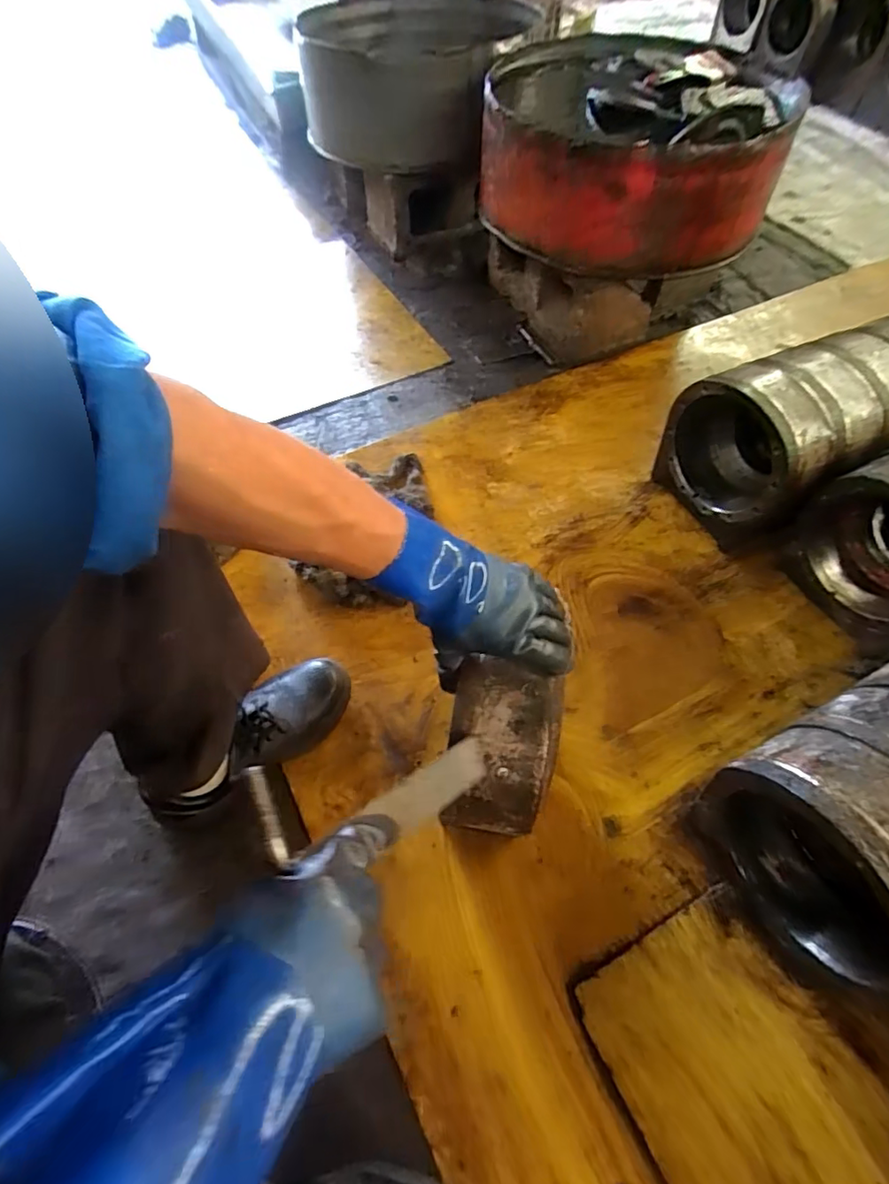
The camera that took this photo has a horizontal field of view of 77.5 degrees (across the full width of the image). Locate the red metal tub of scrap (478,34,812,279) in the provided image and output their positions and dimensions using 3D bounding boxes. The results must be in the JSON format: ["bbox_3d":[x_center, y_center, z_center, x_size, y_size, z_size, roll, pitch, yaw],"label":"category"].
[{"bbox_3d":[0.332,-0.777,0.991,0.508,0.202,0.425,13,58,8],"label":"red metal tub of scrap"}]

